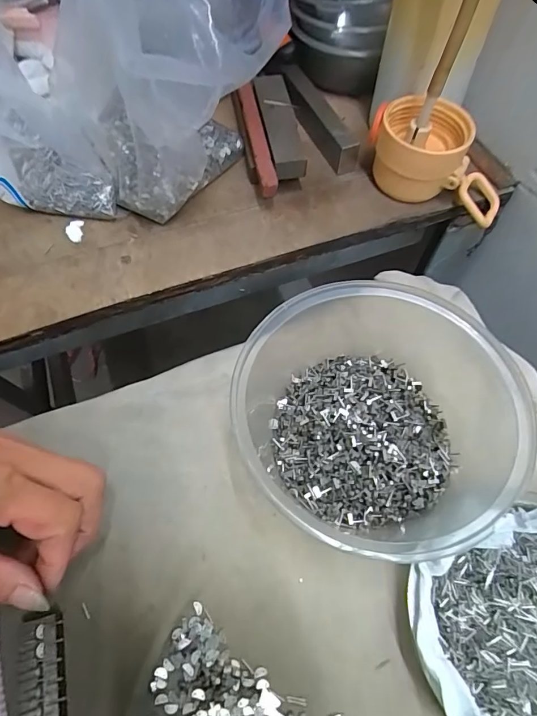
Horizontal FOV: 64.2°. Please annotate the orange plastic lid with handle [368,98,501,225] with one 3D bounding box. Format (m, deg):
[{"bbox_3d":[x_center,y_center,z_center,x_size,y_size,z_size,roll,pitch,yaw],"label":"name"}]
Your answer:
[{"bbox_3d":[0.127,-0.150,0.316,0.105,0.055,0.057,12,61,7],"label":"orange plastic lid with handle"}]

